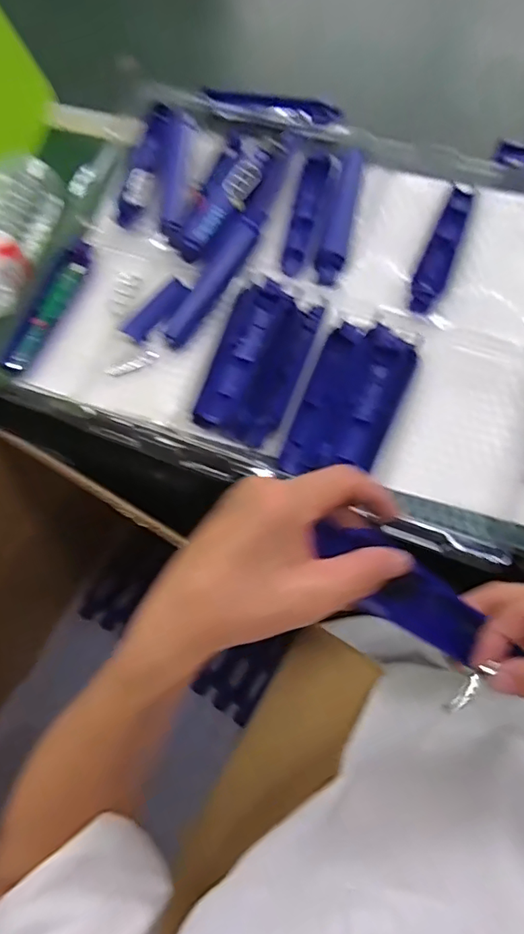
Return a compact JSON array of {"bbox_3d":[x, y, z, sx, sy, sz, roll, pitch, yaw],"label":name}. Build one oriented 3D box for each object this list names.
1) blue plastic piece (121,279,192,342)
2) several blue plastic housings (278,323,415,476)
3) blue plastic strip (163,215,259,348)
[{"bbox_3d":[-0.110,-0.166,0.536,0.030,0.016,0.078,42,81,16],"label":"blue plastic piece"},{"bbox_3d":[0.084,-0.063,0.483,0.082,0.025,0.161,22,76,12],"label":"several blue plastic housings"},{"bbox_3d":[-0.054,-0.194,0.527,0.025,0.018,0.147,36,95,13],"label":"blue plastic strip"}]

